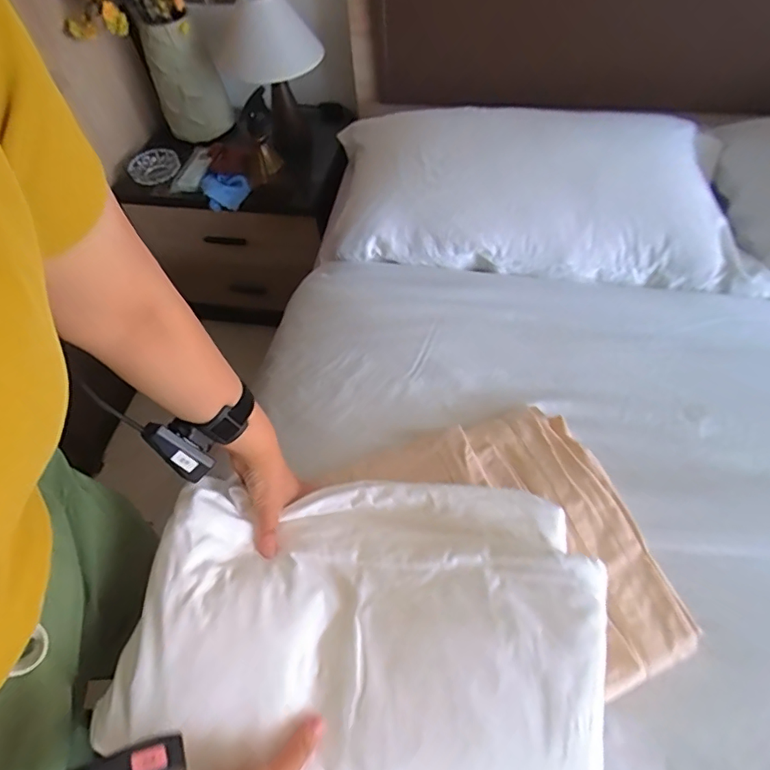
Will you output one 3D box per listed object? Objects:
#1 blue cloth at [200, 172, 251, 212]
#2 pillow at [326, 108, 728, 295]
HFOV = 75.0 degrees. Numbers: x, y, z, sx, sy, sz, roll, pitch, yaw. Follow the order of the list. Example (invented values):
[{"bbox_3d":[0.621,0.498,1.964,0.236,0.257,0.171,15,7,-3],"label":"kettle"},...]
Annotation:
[{"bbox_3d":[-0.375,-0.449,1.167,0.122,0.049,0.071,9,57,9],"label":"blue cloth"},{"bbox_3d":[0.231,-0.385,0.911,0.661,0.128,0.423,3,56,6],"label":"pillow"}]

